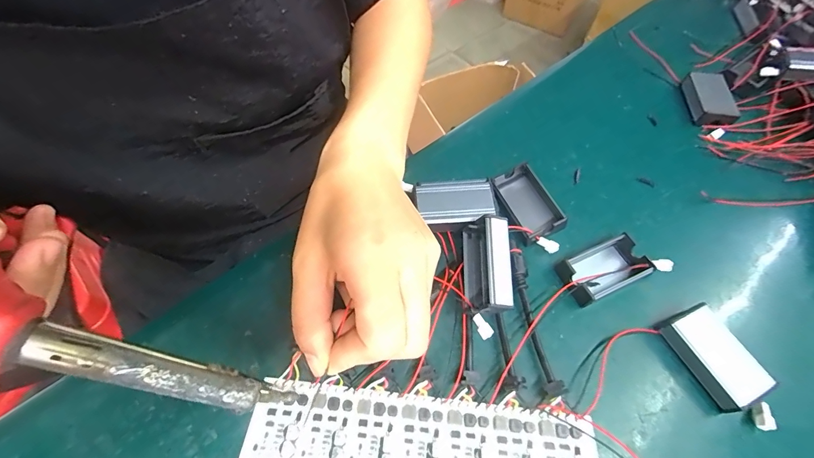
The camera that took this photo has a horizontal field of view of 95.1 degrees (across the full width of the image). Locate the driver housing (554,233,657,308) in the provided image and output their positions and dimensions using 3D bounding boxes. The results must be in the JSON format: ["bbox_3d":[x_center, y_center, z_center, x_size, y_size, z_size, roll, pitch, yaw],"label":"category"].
[{"bbox_3d":[0.127,0.026,0.242,0.052,0.015,0.031,-20,63,-14],"label":"driver housing"}]

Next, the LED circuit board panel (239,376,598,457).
[{"bbox_3d":[0.007,0.109,0.189,0.172,0.010,0.044,8,60,2],"label":"LED circuit board panel"}]

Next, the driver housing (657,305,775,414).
[{"bbox_3d":[0.175,0.073,0.213,0.028,0.015,0.052,-23,63,-15],"label":"driver housing"}]

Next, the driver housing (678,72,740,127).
[{"bbox_3d":[0.262,-0.112,0.323,0.031,0.015,0.052,4,60,0],"label":"driver housing"}]

